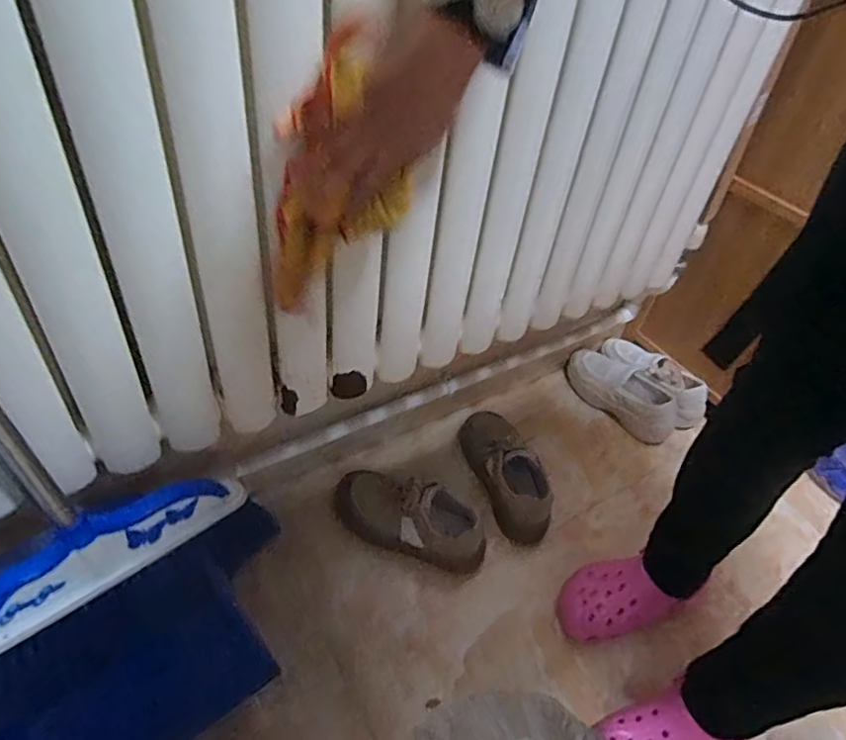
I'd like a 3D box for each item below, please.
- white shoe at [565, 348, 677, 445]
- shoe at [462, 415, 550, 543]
[{"bbox_3d":[0.400,0.043,1.173,0.097,0.079,0.250,-24,53,-28],"label":"white shoe"},{"bbox_3d":[0.137,0.163,0.986,0.087,0.106,0.252,-11,48,-18],"label":"shoe"}]

